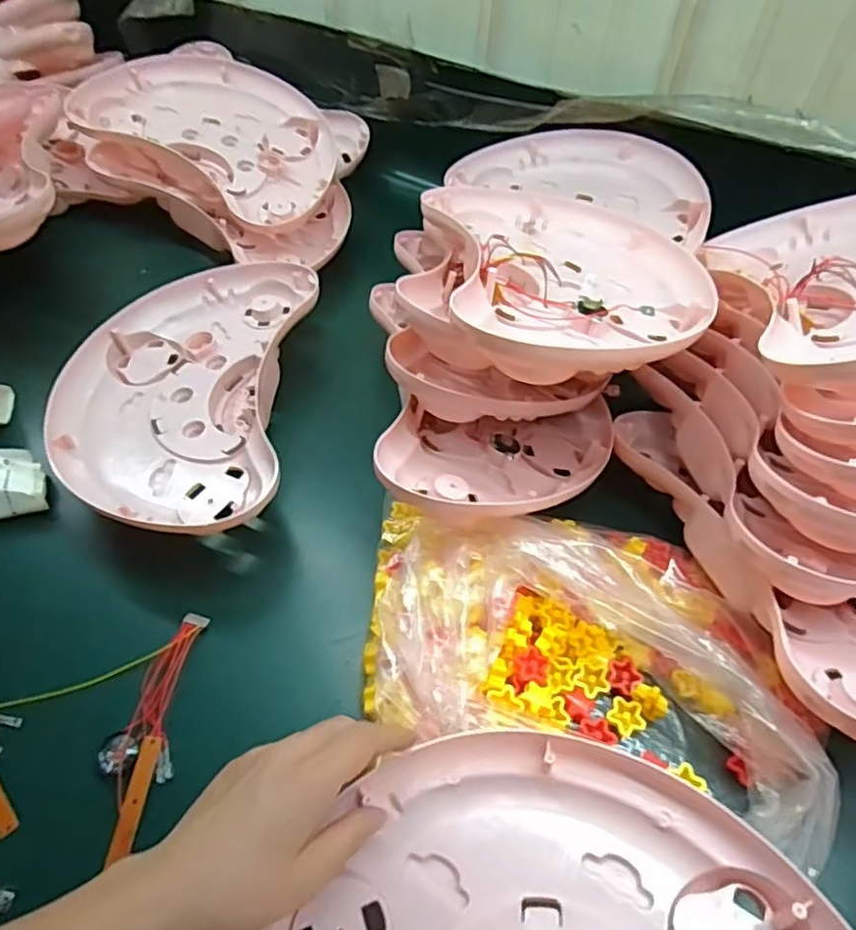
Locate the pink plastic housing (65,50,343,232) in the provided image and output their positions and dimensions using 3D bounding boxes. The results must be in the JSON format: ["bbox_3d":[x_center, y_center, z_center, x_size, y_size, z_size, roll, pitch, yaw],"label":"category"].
[{"bbox_3d":[-0.263,-0.434,0.831,0.328,0.085,0.211,25,54,16],"label":"pink plastic housing"}]

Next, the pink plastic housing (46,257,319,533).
[{"bbox_3d":[-0.233,-0.075,0.619,0.224,0.065,0.338,3,51,-1],"label":"pink plastic housing"}]

